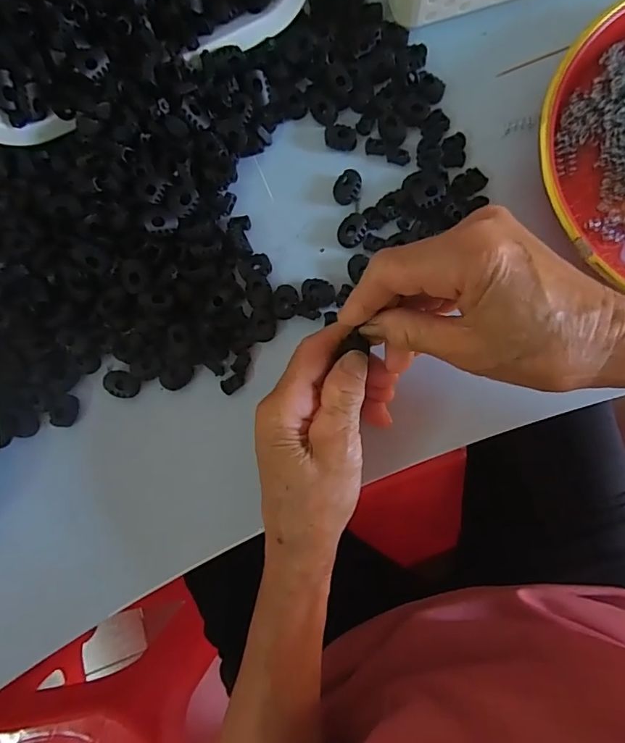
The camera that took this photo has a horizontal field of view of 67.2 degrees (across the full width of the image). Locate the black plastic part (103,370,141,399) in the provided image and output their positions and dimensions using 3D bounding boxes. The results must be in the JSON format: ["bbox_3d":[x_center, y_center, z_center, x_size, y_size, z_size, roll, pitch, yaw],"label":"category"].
[{"bbox_3d":[-0.126,0.008,0.309,0.023,0.010,0.016,13,85,6],"label":"black plastic part"}]

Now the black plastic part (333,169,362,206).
[{"bbox_3d":[0.023,-0.124,0.315,0.017,0.008,0.022,42,89,8],"label":"black plastic part"}]

